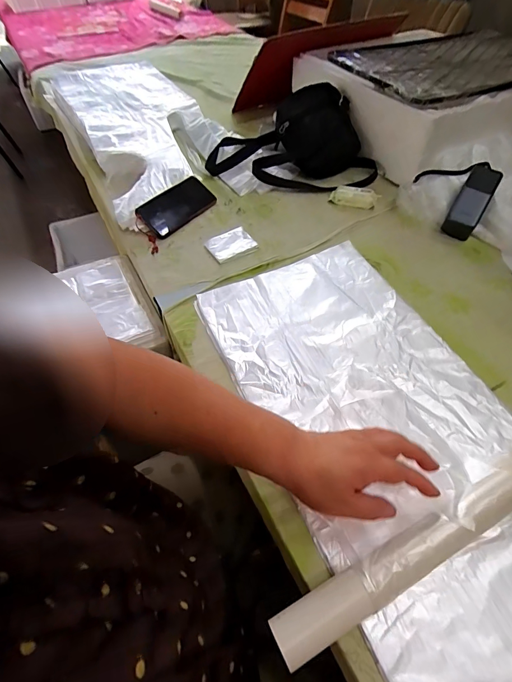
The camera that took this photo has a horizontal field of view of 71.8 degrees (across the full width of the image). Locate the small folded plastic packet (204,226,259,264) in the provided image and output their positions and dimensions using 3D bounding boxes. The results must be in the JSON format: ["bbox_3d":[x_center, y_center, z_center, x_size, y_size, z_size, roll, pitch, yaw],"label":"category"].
[{"bbox_3d":[-0.047,-0.181,0.667,0.085,0.015,0.067,-25,56,-17],"label":"small folded plastic packet"}]

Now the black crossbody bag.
[{"bbox_3d":[0.083,-0.450,0.789,0.381,0.133,0.197,12,54,10],"label":"black crossbody bag"}]

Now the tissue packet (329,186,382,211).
[{"bbox_3d":[0.206,-0.303,0.745,0.097,0.022,0.051,16,55,13],"label":"tissue packet"}]

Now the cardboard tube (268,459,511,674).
[{"bbox_3d":[0.177,0.200,0.355,0.352,0.038,0.038,-23,56,-15],"label":"cardboard tube"}]

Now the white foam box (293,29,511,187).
[{"bbox_3d":[0.398,-0.581,0.843,0.511,0.148,0.413,-21,55,-16],"label":"white foam box"}]

